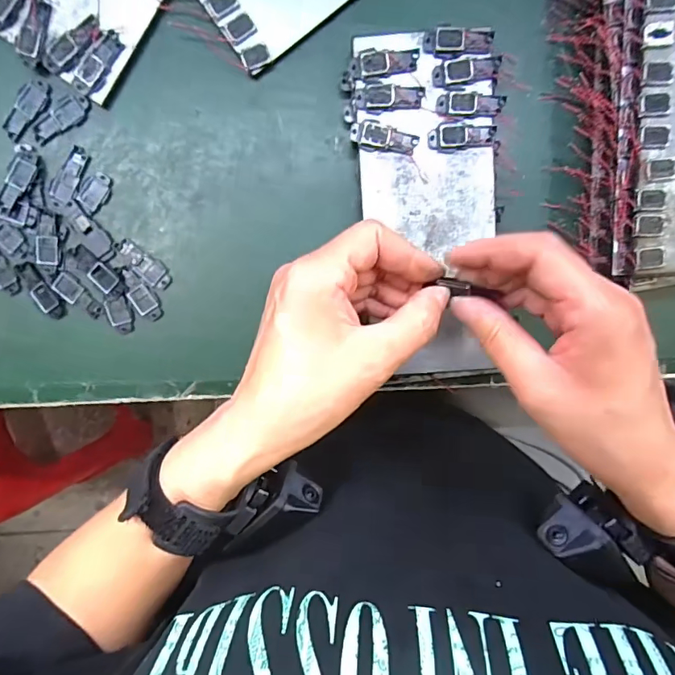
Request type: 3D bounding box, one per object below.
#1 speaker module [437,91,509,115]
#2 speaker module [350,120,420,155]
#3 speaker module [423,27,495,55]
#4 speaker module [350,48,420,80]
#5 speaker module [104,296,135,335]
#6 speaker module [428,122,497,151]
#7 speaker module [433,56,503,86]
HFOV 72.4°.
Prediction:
[{"bbox_3d":[0.079,-0.137,0.270,0.040,0.004,0.013,0,99,-1],"label":"speaker module"},{"bbox_3d":[0.028,-0.118,0.273,0.039,0.004,0.015,17,98,-4],"label":"speaker module"},{"bbox_3d":[0.070,-0.171,0.265,0.039,0.004,0.013,-2,99,-1],"label":"speaker module"},{"bbox_3d":[0.027,-0.159,0.266,0.040,0.004,0.014,-7,99,0],"label":"speaker module"},{"bbox_3d":[-0.142,-0.014,0.301,0.014,0.004,0.024,-16,99,1],"label":"speaker module"},{"bbox_3d":[0.074,-0.119,0.274,0.040,0.004,0.015,-2,99,-1],"label":"speaker module"},{"bbox_3d":[0.076,-0.155,0.267,0.039,0.004,0.015,-3,99,-1],"label":"speaker module"}]

